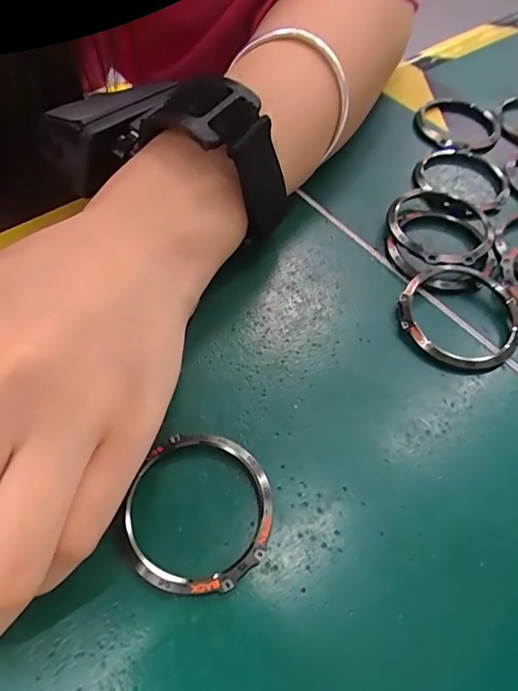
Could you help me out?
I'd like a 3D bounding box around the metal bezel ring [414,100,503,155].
[{"bbox_3d":[0.111,-0.124,0.261,0.047,0.006,0.052,35,61,17],"label":"metal bezel ring"}]

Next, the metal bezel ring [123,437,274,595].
[{"bbox_3d":[-0.018,0.051,0.142,0.044,0.005,0.046,2,57,-3],"label":"metal bezel ring"}]

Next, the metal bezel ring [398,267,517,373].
[{"bbox_3d":[0.082,-0.012,0.186,0.048,0.009,0.046,2,58,-2],"label":"metal bezel ring"}]

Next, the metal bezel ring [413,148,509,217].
[{"bbox_3d":[0.107,-0.087,0.235,0.047,0.007,0.049,2,57,-3],"label":"metal bezel ring"}]

